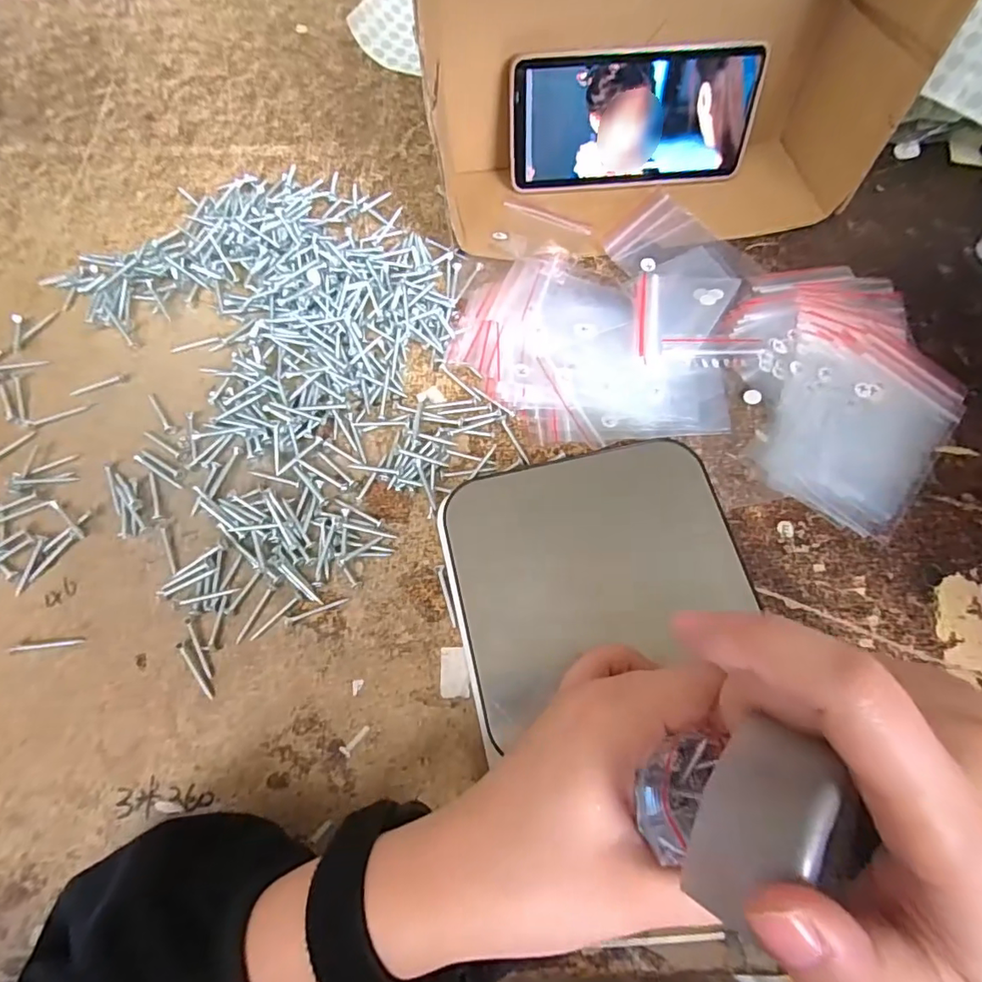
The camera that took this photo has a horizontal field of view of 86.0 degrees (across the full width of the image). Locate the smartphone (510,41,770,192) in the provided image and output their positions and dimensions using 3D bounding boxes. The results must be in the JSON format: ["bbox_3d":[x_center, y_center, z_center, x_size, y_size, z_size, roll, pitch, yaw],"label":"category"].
[{"bbox_3d":[0.096,-0.250,0.356,0.163,0.077,0.006,-4,47,-1],"label":"smartphone"}]

